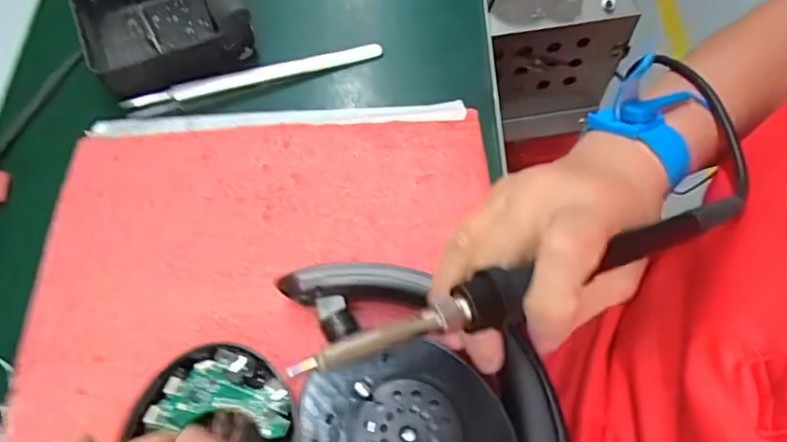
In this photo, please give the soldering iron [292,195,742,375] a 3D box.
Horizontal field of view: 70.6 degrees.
[{"bbox_3d":[0.064,0.021,0.213,0.209,0.012,0.017,-15,64,-21],"label":"soldering iron"}]

